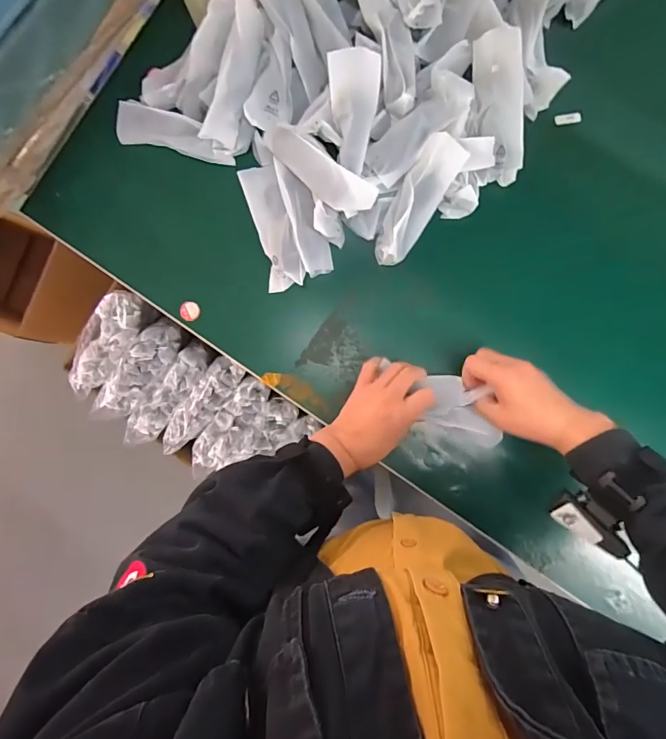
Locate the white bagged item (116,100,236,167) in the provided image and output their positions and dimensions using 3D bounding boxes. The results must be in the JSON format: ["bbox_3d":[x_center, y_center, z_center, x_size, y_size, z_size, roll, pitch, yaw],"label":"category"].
[{"bbox_3d":[-0.198,-0.292,0.524,0.154,0.026,0.043,17,90,4],"label":"white bagged item"}]

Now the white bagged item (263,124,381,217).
[{"bbox_3d":[-0.015,-0.228,0.485,0.154,0.048,0.026,41,51,16],"label":"white bagged item"}]

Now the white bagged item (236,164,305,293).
[{"bbox_3d":[-0.073,-0.173,0.513,0.048,0.018,0.149,-15,88,4],"label":"white bagged item"}]

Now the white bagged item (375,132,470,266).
[{"bbox_3d":[0.095,-0.192,0.488,0.049,0.035,0.146,32,104,4],"label":"white bagged item"}]

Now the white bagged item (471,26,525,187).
[{"bbox_3d":[0.194,-0.297,0.484,0.050,0.028,0.153,-14,107,4],"label":"white bagged item"}]

